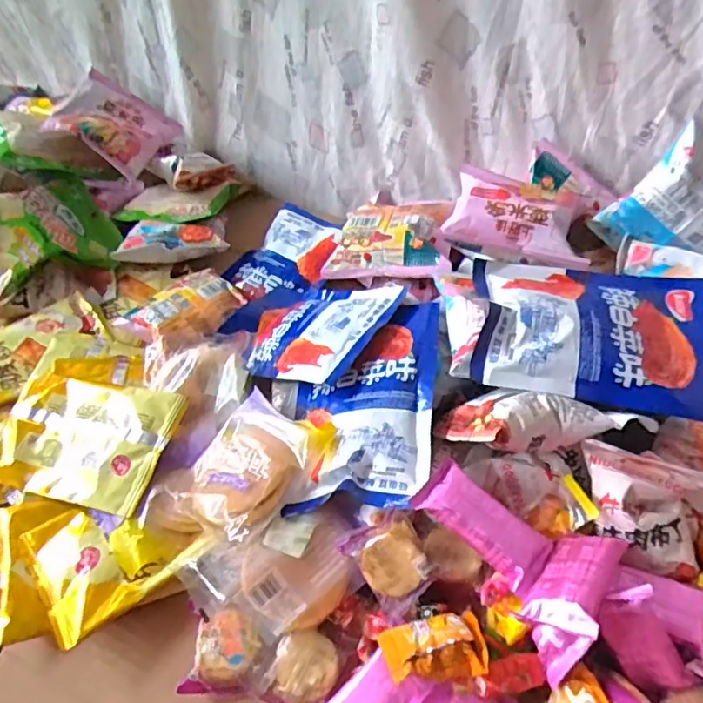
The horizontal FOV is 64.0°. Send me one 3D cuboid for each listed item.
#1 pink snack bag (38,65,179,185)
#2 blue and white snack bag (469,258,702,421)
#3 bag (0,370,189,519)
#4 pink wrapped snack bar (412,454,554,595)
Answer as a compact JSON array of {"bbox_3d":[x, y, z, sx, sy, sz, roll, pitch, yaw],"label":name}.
[{"bbox_3d":[-0.279,-0.265,0.658,0.113,0.026,0.125,30,49,-12],"label":"pink snack bag"},{"bbox_3d":[0.179,-0.016,0.408,0.174,0.025,0.116,10,61,0],"label":"blue and white snack bag"},{"bbox_3d":[-0.224,0.067,0.460,0.156,0.028,0.102,12,49,12],"label":"bag"},{"bbox_3d":[0.084,0.107,0.351,0.085,0.015,0.039,38,57,11],"label":"pink wrapped snack bar"}]

